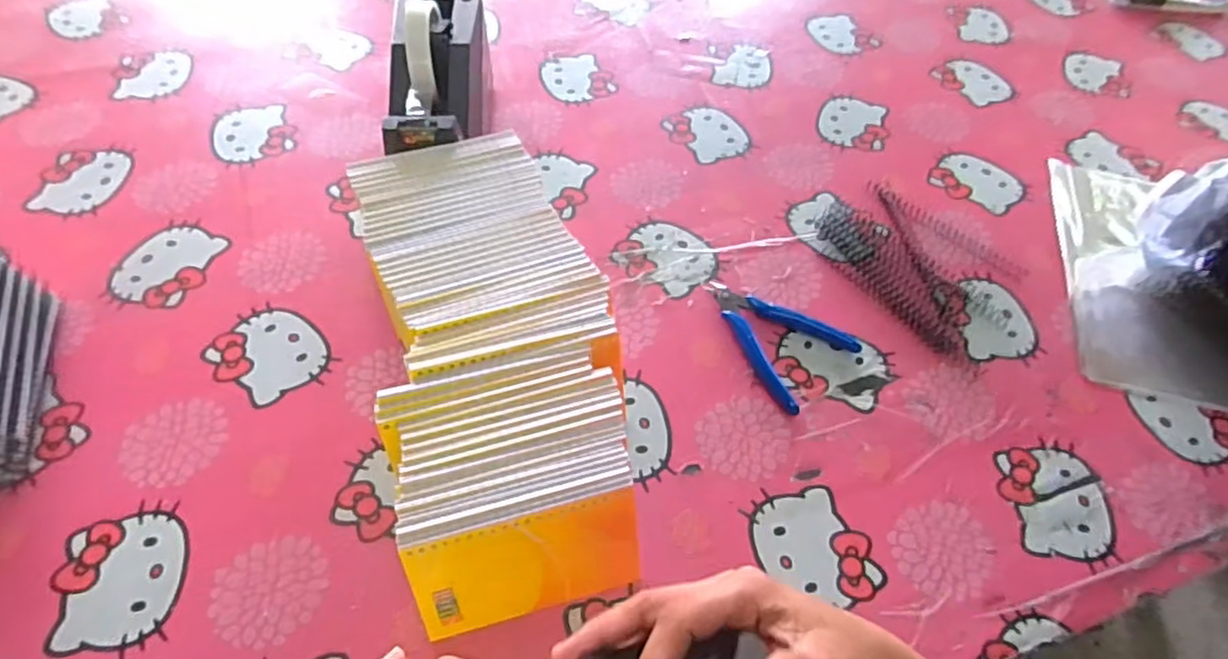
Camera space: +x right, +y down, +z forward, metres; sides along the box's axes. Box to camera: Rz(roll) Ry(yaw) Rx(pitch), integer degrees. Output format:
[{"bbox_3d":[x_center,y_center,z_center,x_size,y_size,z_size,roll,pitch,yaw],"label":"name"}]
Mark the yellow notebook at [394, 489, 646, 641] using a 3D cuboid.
[{"bbox_3d":[-0.049,0.137,0.381,0.128,0.077,0.006,-12,33,-11],"label":"yellow notebook"}]

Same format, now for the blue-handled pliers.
[{"bbox_3d":[0.119,0.003,0.512,0.115,0.012,0.083,40,63,21],"label":"blue-handled pliers"}]

